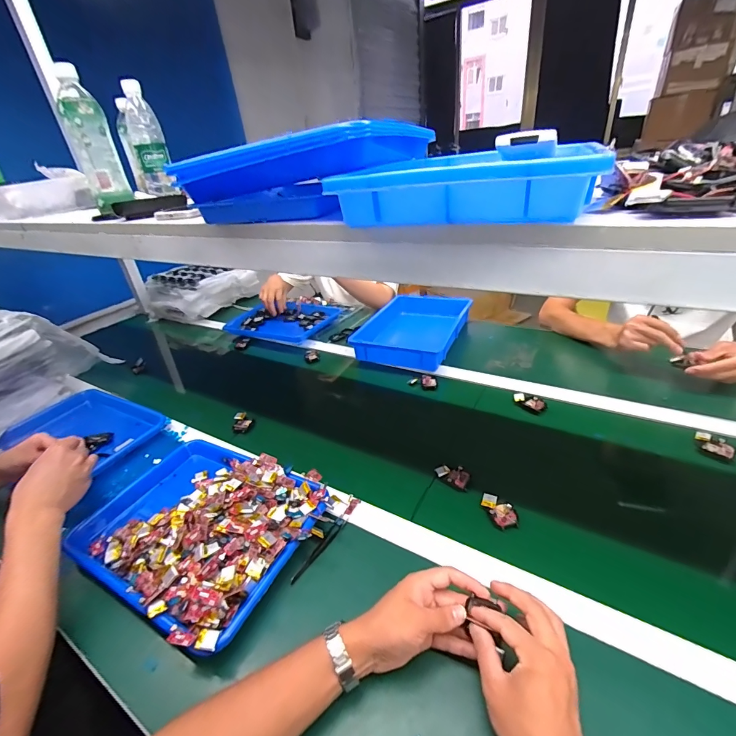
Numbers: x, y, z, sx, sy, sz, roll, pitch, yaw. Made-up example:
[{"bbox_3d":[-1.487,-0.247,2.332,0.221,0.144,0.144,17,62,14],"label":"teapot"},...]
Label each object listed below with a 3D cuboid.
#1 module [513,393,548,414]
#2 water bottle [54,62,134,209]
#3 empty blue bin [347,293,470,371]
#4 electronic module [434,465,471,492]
[{"bbox_3d":[0.330,0.072,0.765,0.063,0.018,0.032,18,39,34],"label":"module"},{"bbox_3d":[-0.469,-0.385,0.638,0.062,0.199,0.079,-21,35,-23],"label":"water bottle"},{"bbox_3d":[0.142,-0.123,1.073,0.248,0.061,0.390,11,35,25],"label":"empty blue bin"},{"bbox_3d":[0.139,0.178,0.616,0.053,0.013,0.038,13,36,27],"label":"electronic module"}]

